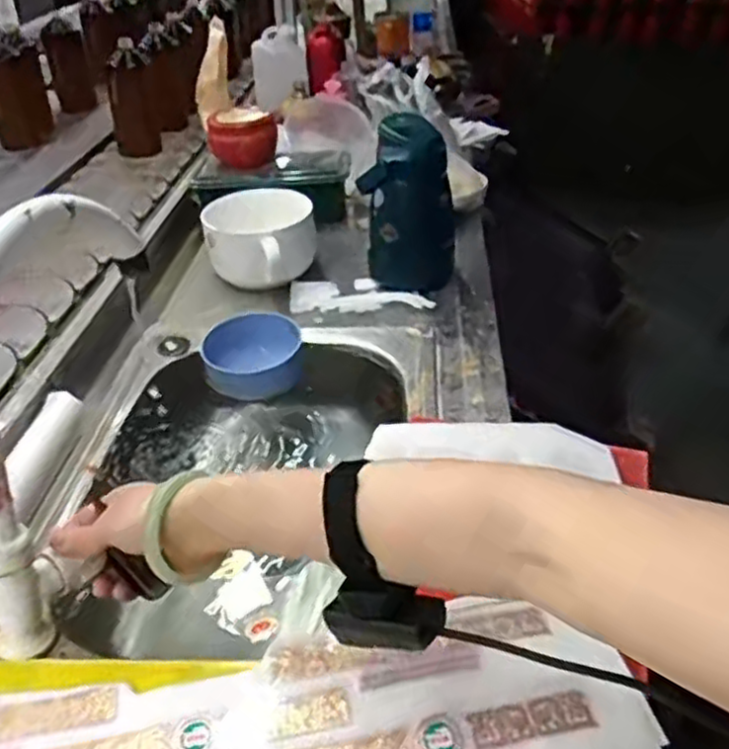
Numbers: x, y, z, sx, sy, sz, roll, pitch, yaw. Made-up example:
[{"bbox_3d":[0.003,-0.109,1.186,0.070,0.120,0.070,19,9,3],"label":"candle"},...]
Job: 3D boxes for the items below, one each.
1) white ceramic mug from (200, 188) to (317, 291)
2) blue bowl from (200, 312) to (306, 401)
[{"bbox_3d":[-0.136,-0.175,0.951,0.146,0.081,0.159,-5,36,-9],"label":"white ceramic mug"},{"bbox_3d":[-0.124,-0.022,0.809,0.110,0.052,0.093,-10,37,-15],"label":"blue bowl"}]

